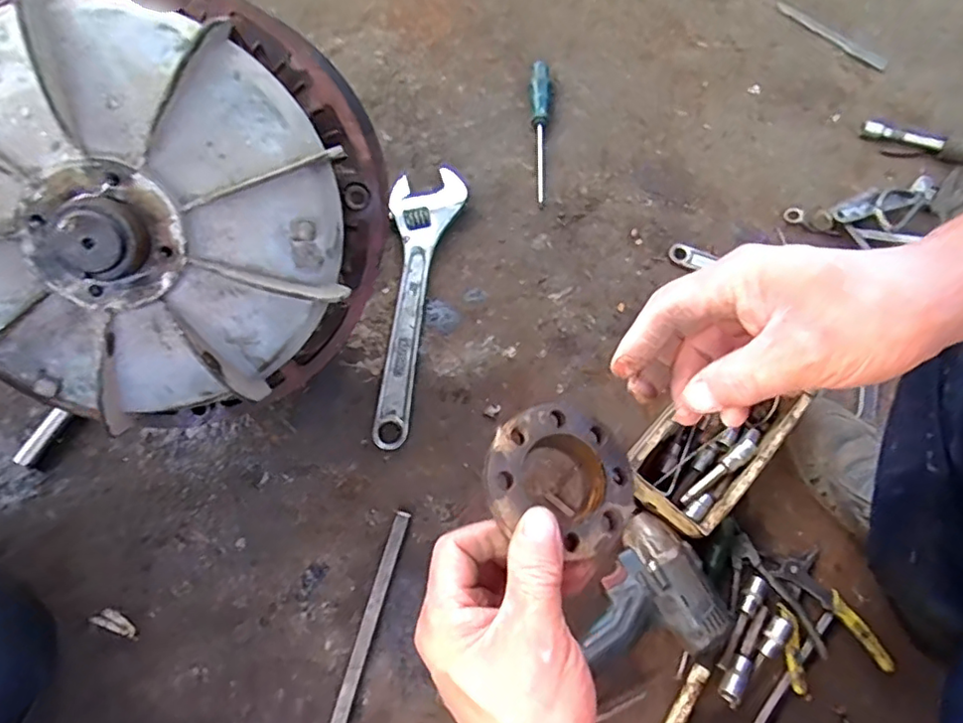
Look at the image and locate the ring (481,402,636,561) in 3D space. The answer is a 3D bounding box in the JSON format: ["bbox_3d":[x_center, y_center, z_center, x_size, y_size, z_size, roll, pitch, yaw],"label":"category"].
[{"bbox_3d":[0.042,0.057,0.307,0.077,0.019,0.072,1,67,-2],"label":"ring"}]

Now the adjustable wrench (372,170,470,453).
[{"bbox_3d":[-0.080,-0.079,0.721,0.088,0.022,0.362,5,67,0],"label":"adjustable wrench"}]

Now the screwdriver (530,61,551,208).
[{"bbox_3d":[0.078,-0.316,0.817,0.027,0.032,0.218,5,67,0],"label":"screwdriver"}]

